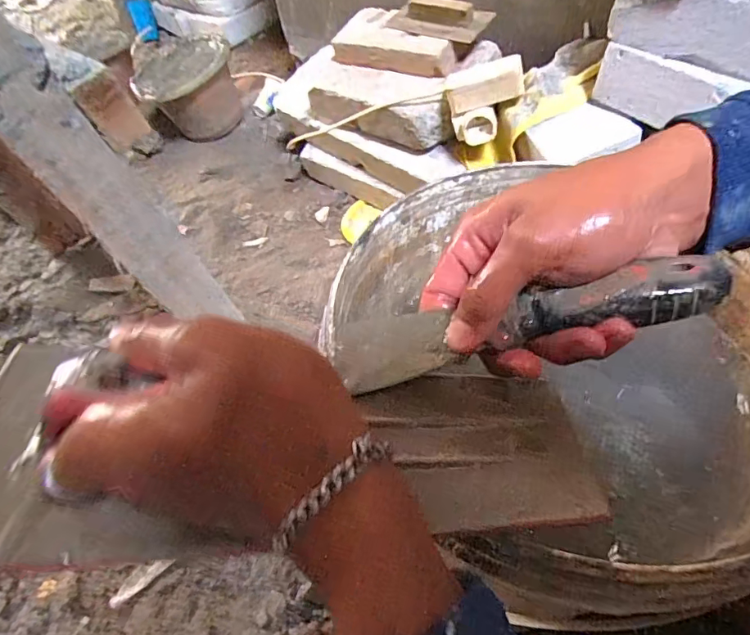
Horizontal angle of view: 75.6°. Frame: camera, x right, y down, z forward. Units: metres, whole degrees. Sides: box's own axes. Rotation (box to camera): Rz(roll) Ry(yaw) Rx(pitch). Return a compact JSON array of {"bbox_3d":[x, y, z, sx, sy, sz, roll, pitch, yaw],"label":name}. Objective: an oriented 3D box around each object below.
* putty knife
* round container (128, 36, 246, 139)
[{"bbox_3d":[0.068,0.002,0.247,0.190,0.017,0.046,-14,48,20],"label":"putty knife"},{"bbox_3d":[-0.449,-0.545,1.185,0.231,0.188,0.250,-3,50,4],"label":"round container"}]

